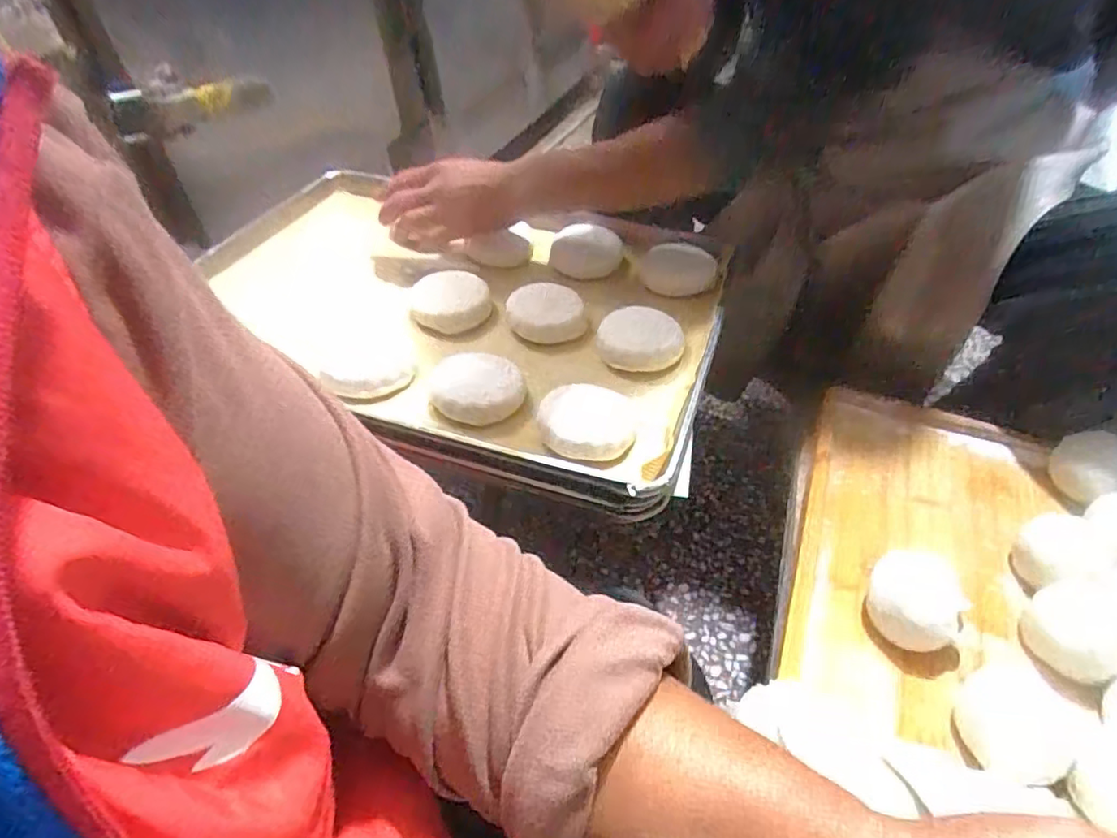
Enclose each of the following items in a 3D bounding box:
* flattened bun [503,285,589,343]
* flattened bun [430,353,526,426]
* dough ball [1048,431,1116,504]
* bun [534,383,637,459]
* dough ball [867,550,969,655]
[{"bbox_3d":[-0.015,-0.110,0.637,0.076,0.030,0.085,-9,46,-7],"label":"flattened bun"},{"bbox_3d":[-0.072,-0.029,0.556,0.083,0.030,0.074,-2,46,1],"label":"flattened bun"},{"bbox_3d":[0.499,0.048,0.568,0.063,0.045,0.066,-1,46,1],"label":"dough ball"},{"bbox_3d":[0.026,0.002,0.524,0.084,0.020,0.084,-1,46,1],"label":"bun"},{"bbox_3d":[0.279,0.142,0.480,0.064,0.043,0.065,-1,46,1],"label":"dough ball"}]

